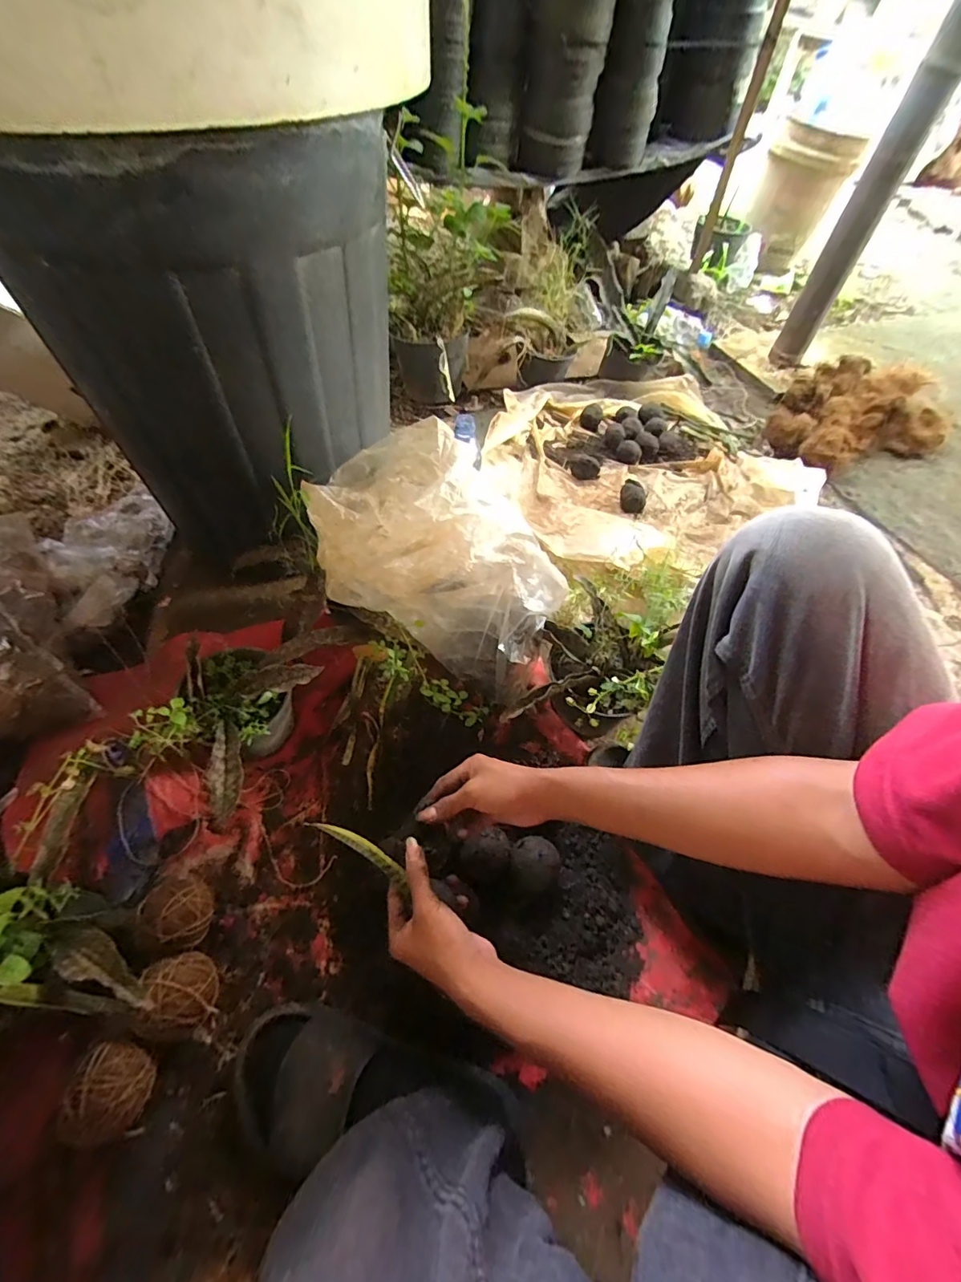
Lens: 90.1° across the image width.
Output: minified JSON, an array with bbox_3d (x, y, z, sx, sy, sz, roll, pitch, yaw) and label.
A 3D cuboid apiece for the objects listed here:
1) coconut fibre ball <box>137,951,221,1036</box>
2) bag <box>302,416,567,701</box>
[{"bbox_3d":[-0.290,0.341,0.467,0.058,0.077,0.064,-10,57,-10],"label":"coconut fibre ball"},{"bbox_3d":[-0.079,-0.105,0.611,0.317,0.218,0.211,40,63,21],"label":"bag"}]

